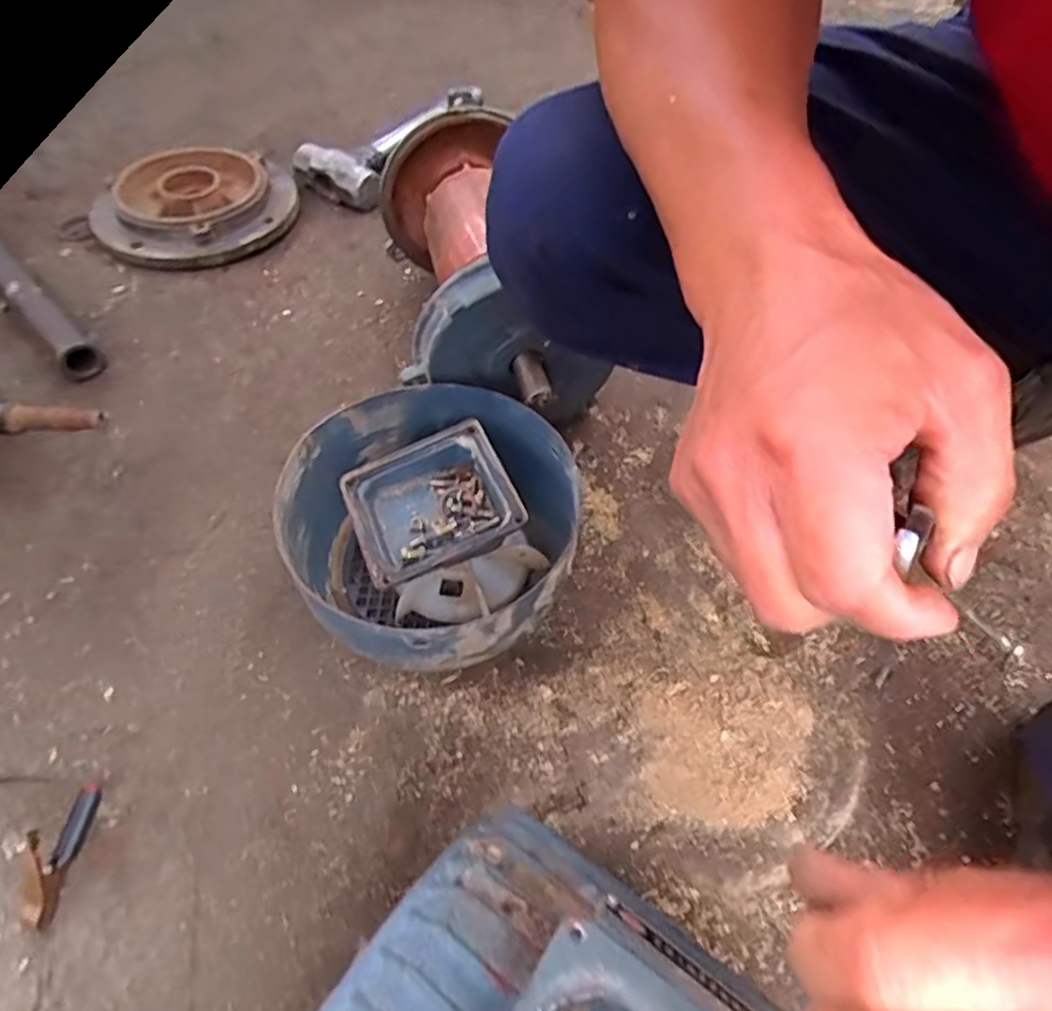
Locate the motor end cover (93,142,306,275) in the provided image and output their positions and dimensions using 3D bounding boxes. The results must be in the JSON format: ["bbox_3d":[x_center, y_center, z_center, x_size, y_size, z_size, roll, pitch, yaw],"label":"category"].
[{"bbox_3d":[-0.414,-0.388,0.846,0.246,0.060,0.228,-37,62,-24],"label":"motor end cover"}]

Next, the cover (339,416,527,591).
[{"bbox_3d":[-0.076,-0.001,0.525,0.122,0.042,0.112,-21,55,-13],"label":"cover"}]

